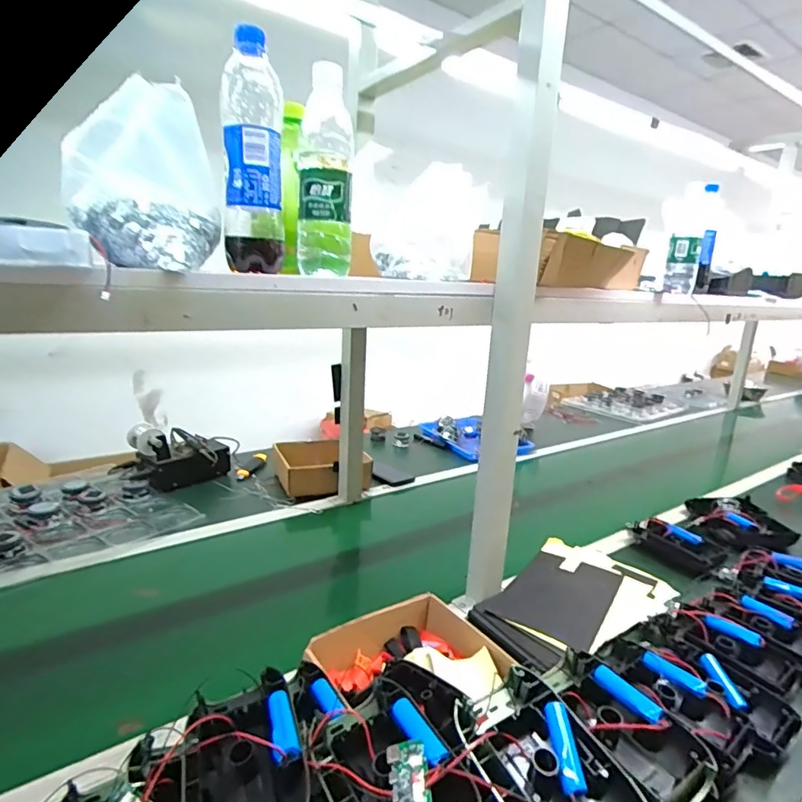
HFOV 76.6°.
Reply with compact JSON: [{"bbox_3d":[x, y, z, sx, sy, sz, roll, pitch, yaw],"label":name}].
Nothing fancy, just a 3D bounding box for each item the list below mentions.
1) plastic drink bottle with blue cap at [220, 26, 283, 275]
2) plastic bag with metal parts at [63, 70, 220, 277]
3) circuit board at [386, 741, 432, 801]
[{"bbox_3d":[-0.159,-0.255,0.543,0.057,0.225,0.066,-2,15,-23],"label":"plastic drink bottle with blue cap"},{"bbox_3d":[-0.252,-0.216,0.505,0.138,0.157,0.119,-6,17,-33],"label":"plastic bag with metal parts"},{"bbox_3d":[0.006,0.294,0.398,0.030,0.007,0.053,-15,16,-3],"label":"circuit board"}]

